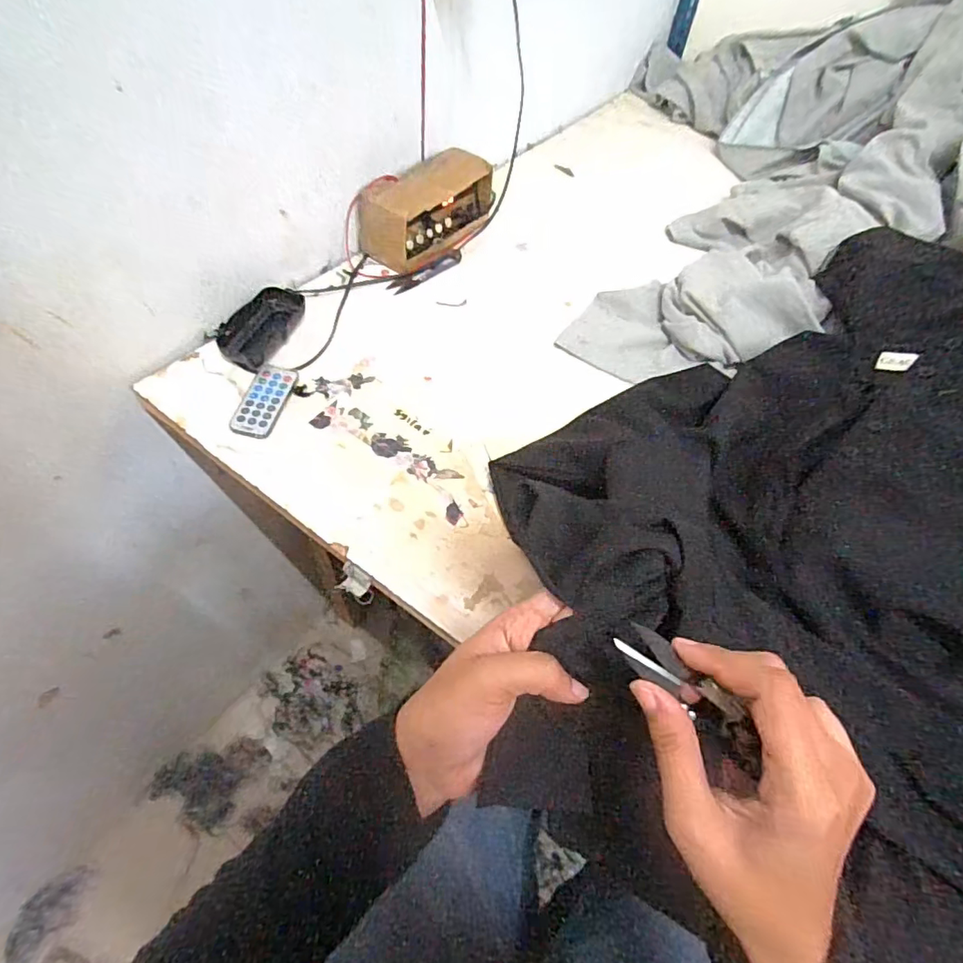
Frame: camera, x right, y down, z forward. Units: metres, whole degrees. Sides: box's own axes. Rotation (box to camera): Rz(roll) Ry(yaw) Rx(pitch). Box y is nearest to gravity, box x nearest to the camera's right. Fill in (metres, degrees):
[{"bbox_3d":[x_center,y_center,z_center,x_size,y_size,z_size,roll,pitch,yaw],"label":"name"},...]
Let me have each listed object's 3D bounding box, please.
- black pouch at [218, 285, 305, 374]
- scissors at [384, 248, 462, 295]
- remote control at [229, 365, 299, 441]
[{"bbox_3d":[-0.242,-0.167,0.584,0.068,0.022,0.115,13,55,4],"label":"black pouch"},{"bbox_3d":[-0.067,-0.259,0.669,0.111,0.007,0.021,-37,64,-24],"label":"scissors"},{"bbox_3d":[-0.214,-0.080,0.534,0.040,0.013,0.087,11,55,3],"label":"remote control"}]

